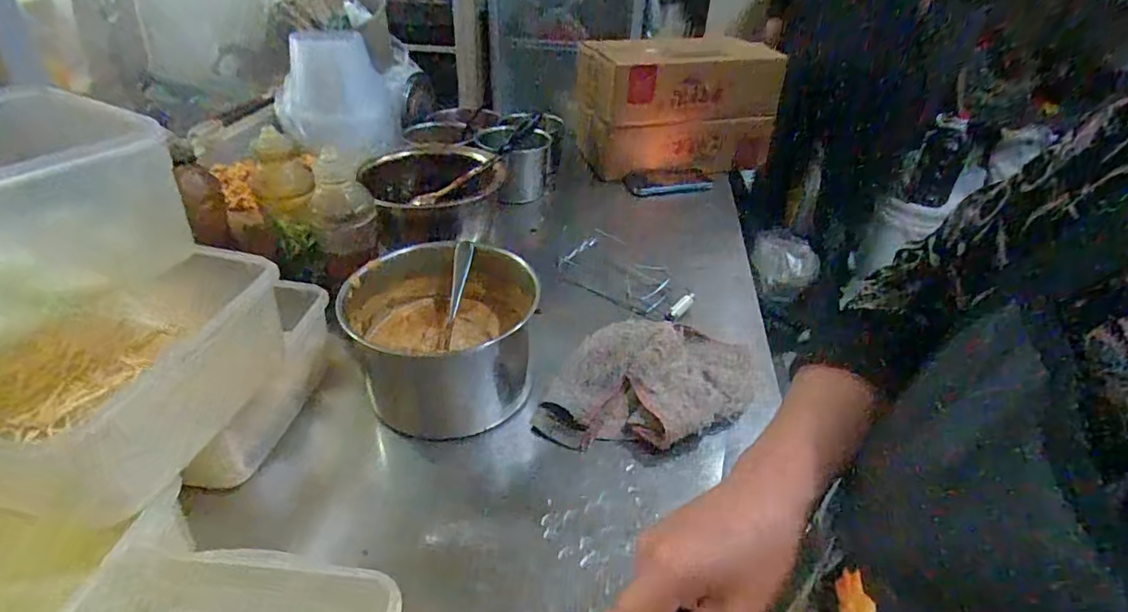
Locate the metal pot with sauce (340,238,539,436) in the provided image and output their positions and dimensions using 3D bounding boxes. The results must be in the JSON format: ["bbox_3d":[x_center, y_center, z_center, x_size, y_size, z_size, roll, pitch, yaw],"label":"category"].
[{"bbox_3d":[-0.132,0.030,0.596,0.188,0.119,0.182,2,36,-1],"label":"metal pot with sauce"}]

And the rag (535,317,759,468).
[{"bbox_3d":[0.097,0.076,0.603,0.209,0.051,0.204,12,36,12],"label":"rag"}]

